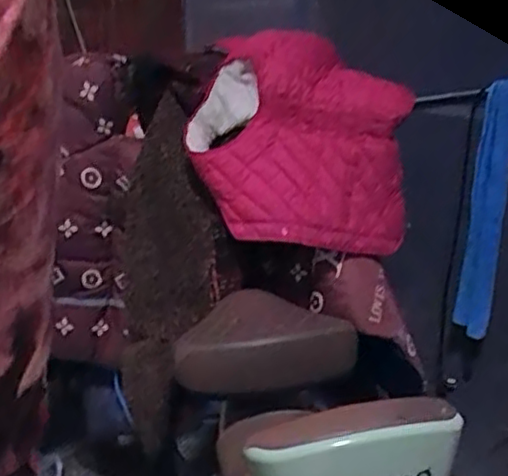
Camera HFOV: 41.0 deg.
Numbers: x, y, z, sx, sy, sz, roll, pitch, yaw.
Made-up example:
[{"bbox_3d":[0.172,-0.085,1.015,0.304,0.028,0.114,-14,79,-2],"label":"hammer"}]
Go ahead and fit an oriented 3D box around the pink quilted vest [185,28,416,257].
[{"bbox_3d":[0.108,-0.217,1.361,0.452,0.550,0.168,12,-24,-6],"label":"pink quilted vest"}]

